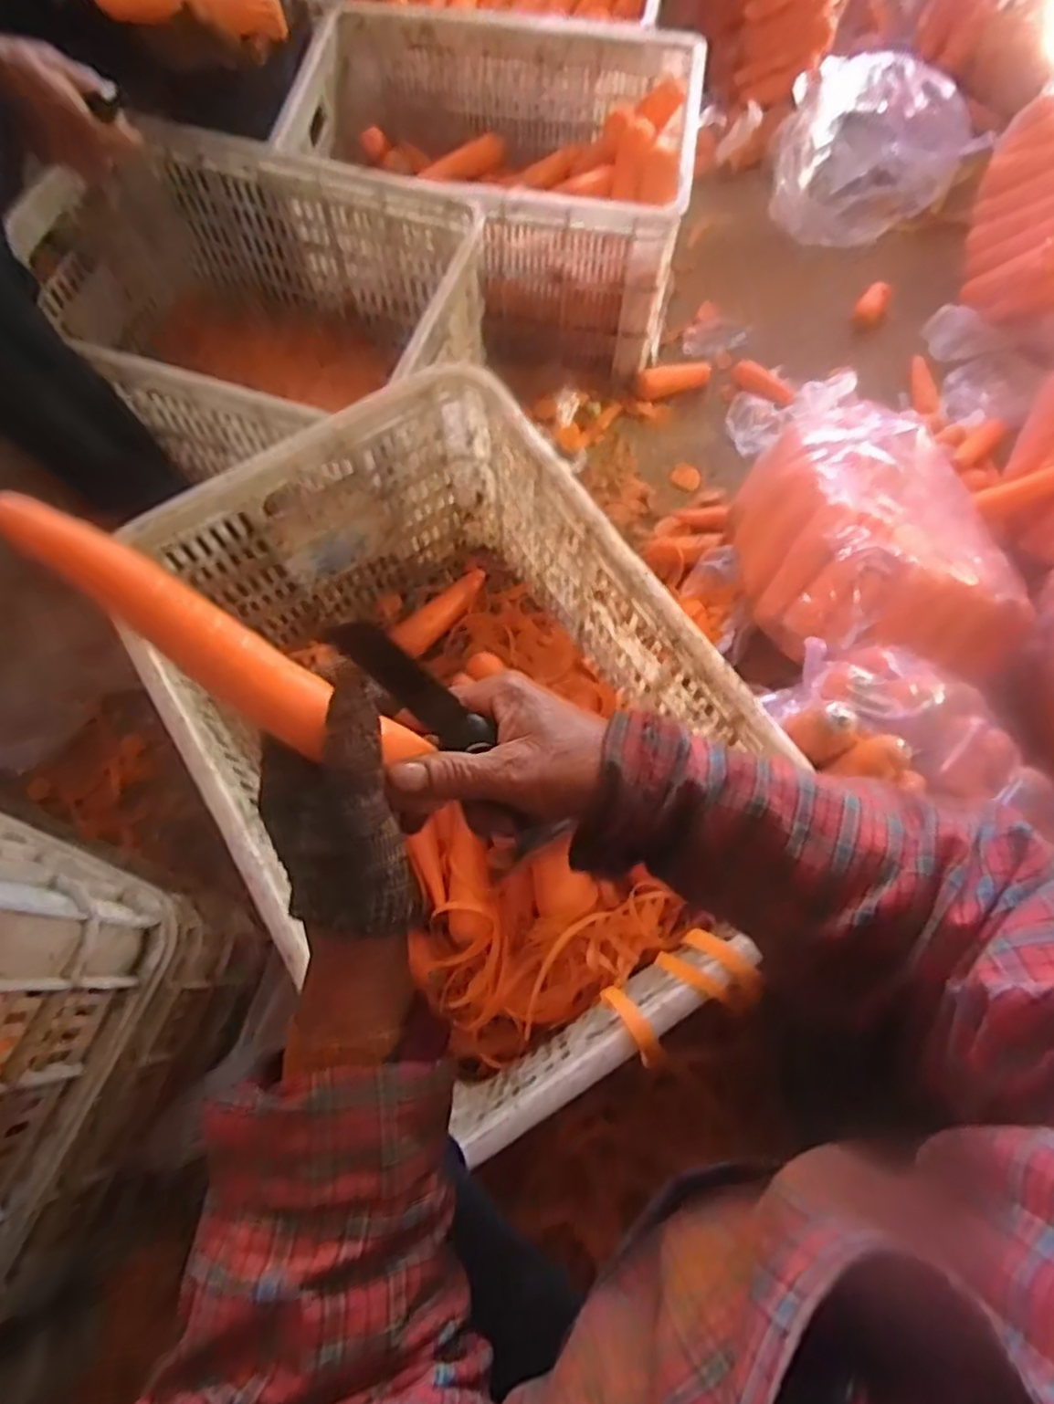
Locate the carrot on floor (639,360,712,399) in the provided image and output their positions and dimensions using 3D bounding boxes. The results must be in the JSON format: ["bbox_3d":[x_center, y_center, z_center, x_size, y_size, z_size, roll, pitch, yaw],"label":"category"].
[{"bbox_3d":[0.212,-0.460,1.028,0.099,0.037,0.029,-8,70,-1],"label":"carrot on floor"}]

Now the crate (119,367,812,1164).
[{"bbox_3d":[-0.055,0.039,0.703,0.386,0.292,0.577,-32,72,-10],"label":"crate"}]

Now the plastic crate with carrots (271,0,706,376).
[{"bbox_3d":[-0.040,-0.693,0.988,0.501,0.228,0.378,4,70,3],"label":"plastic crate with carrots"}]

